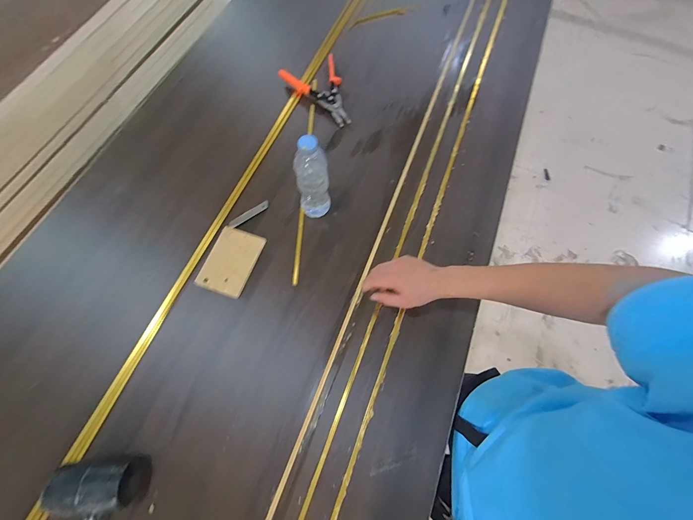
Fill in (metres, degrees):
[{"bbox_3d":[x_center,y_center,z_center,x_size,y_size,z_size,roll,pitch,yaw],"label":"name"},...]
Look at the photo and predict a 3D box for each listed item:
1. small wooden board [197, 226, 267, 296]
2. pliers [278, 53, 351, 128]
[{"bbox_3d":[-0.248,0.001,0.644,0.104,0.011,0.141,19,70,5],"label":"small wooden board"},{"bbox_3d":[-0.062,-0.450,0.812,0.161,0.027,0.226,-25,72,-10],"label":"pliers"}]

